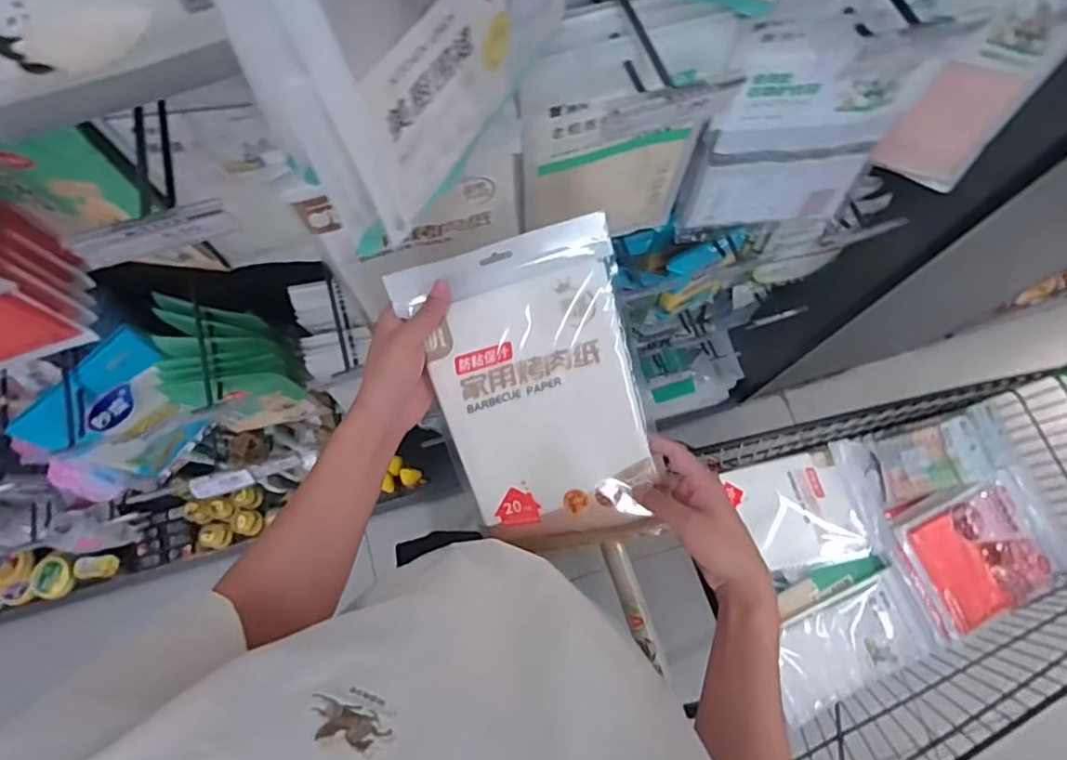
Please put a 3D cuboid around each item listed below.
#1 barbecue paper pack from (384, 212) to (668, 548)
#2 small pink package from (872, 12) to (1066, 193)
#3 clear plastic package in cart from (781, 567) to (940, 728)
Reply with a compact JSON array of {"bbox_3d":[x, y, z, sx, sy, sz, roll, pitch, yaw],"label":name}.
[{"bbox_3d":[0.007,0.023,0.567,0.184,0.024,0.301,-15,106,6],"label":"barbecue paper pack"},{"bbox_3d":[0.473,-0.300,0.657,0.103,0.217,0.027,30,76,8],"label":"small pink package"},{"bbox_3d":[0.538,0.449,1.028,0.274,0.023,0.132,-25,75,-7],"label":"clear plastic package in cart"}]

